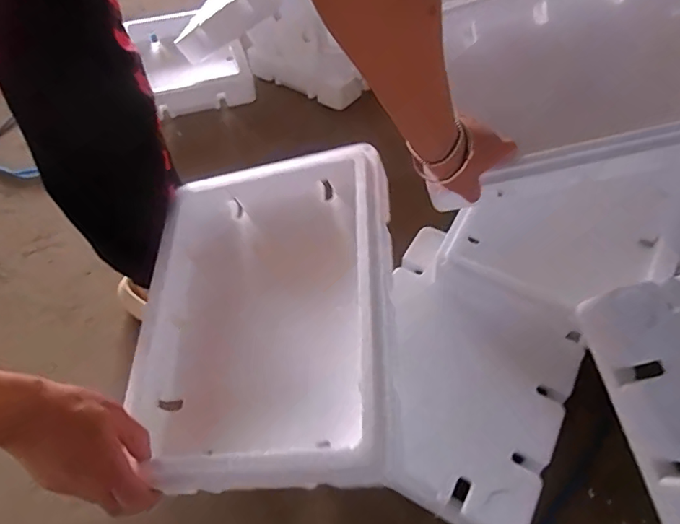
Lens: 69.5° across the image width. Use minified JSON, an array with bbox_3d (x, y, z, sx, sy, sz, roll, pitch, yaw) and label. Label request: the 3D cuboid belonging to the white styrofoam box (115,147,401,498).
[{"bbox_3d":[-0.085,0.037,0.514,0.268,0.063,0.339,-11,53,17],"label":"white styrofoam box"}]

